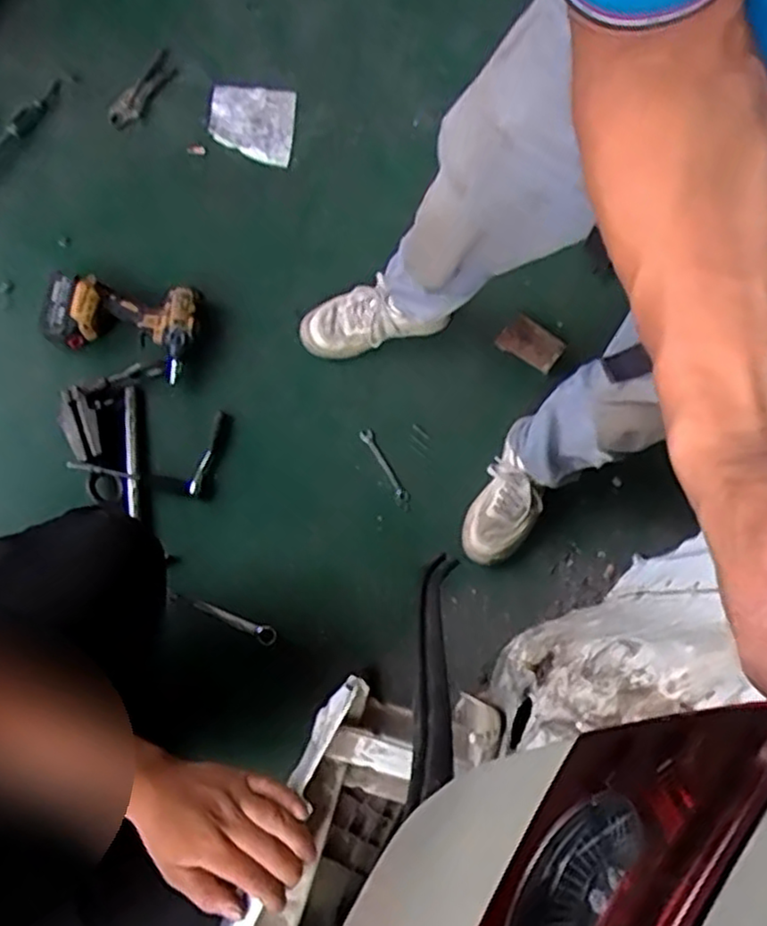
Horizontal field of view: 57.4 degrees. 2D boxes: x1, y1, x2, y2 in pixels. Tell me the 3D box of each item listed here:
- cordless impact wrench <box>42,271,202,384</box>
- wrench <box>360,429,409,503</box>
[{"bbox_3d":[-0.431,-0.246,1.155,0.238,0.101,0.155,14,77,17],"label":"cordless impact wrench"},{"bbox_3d":[0.002,0.004,1.164,0.022,0.010,0.135,-29,82,-11],"label":"wrench"}]

